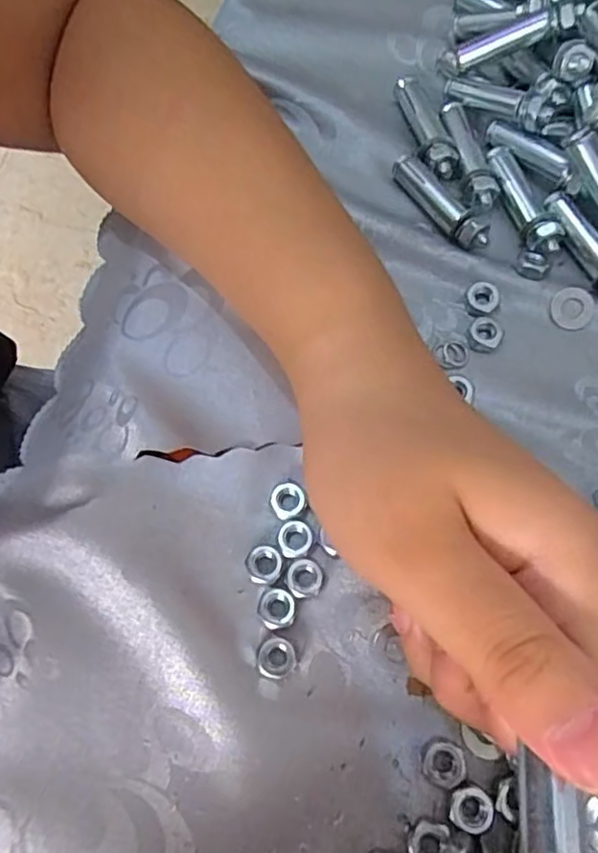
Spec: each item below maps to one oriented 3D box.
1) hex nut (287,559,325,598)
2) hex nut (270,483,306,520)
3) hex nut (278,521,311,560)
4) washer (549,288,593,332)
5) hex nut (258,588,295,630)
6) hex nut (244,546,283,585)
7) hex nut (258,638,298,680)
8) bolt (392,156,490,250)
[{"bbox_3d":[0.002,0.053,0.213,0.013,0.004,0.013,13,70,6],"label":"hex nut"},{"bbox_3d":[-0.005,0.026,0.222,0.011,0.004,0.012,-26,71,-9],"label":"hex nut"},{"bbox_3d":[-0.002,0.040,0.217,0.012,0.004,0.012,-20,70,-6],"label":"hex nut"},{"bbox_3d":[0.111,-0.048,0.248,0.016,0.004,0.018,35,74,13],"label":"washer"},{"bbox_3d":[-0.008,0.063,0.210,0.012,0.004,0.013,-35,72,-11],"label":"hex nut"},{"bbox_3d":[-0.012,0.049,0.215,0.013,0.005,0.012,-15,70,-5],"label":"hex nut"},{"bbox_3d":[-0.007,0.078,0.205,0.013,0.004,0.013,16,70,7],"label":"hex nut"},{"bbox_3d":[0.060,-0.096,0.262,0.010,0.010,0.054,-31,72,-10],"label":"bolt"}]

